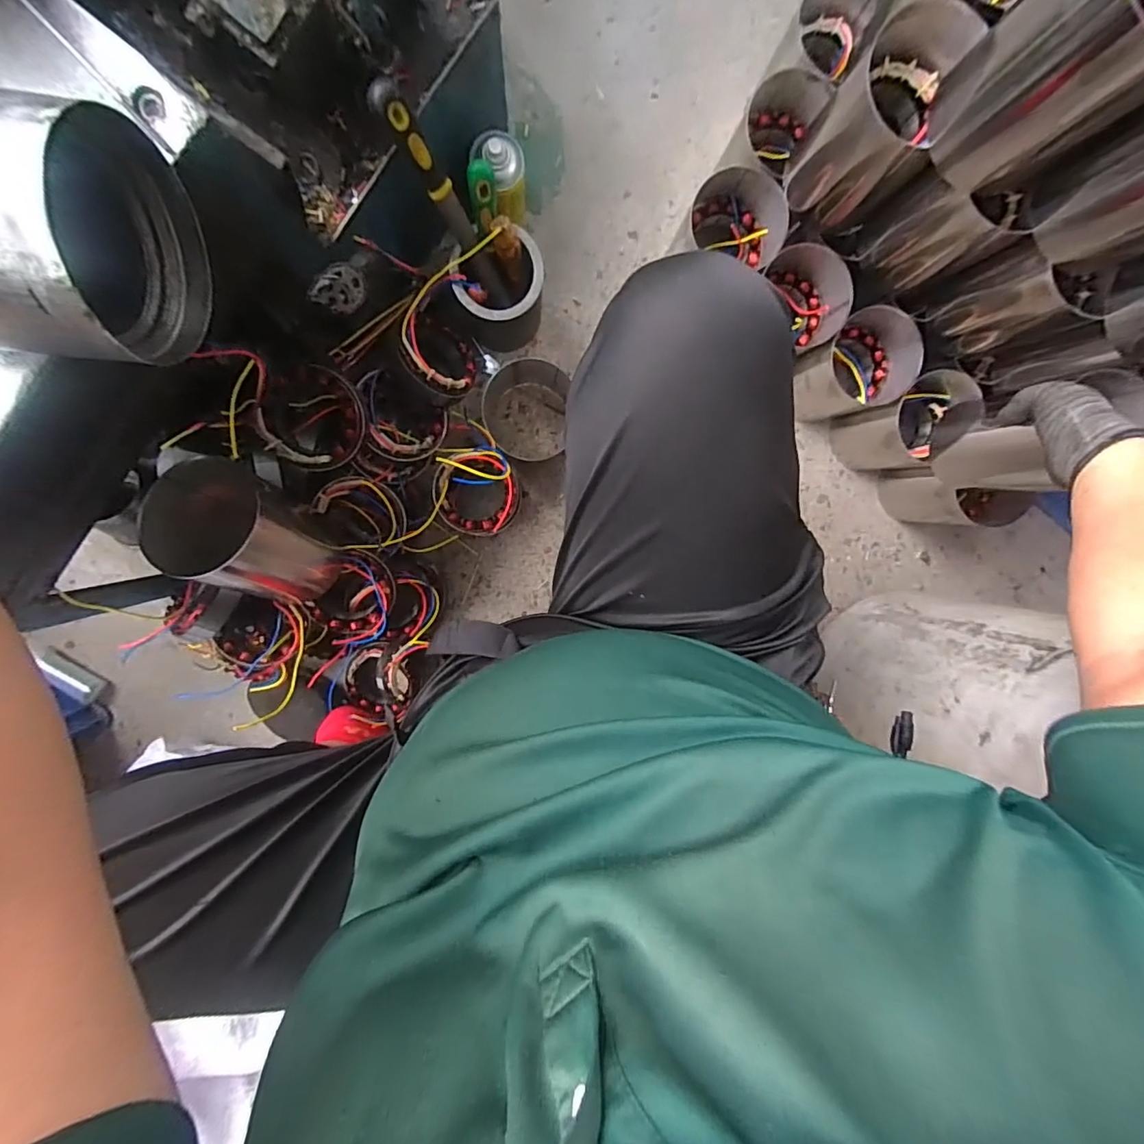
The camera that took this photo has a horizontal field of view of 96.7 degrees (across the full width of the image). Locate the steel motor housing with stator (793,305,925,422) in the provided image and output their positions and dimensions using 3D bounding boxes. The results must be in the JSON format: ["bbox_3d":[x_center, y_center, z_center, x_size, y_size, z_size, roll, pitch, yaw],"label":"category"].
[{"bbox_3d":[0.393,-0.291,0.738,0.128,0.151,0.126,0,98,-3],"label":"steel motor housing with stator"}]

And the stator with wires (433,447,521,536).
[{"bbox_3d":[-0.136,-0.113,0.748,0.113,0.100,0.115,0,98,-3],"label":"stator with wires"}]

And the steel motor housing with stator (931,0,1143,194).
[{"bbox_3d":[0.397,-0.416,0.387,0.099,0.171,0.112,38,94,-8],"label":"steel motor housing with stator"}]

